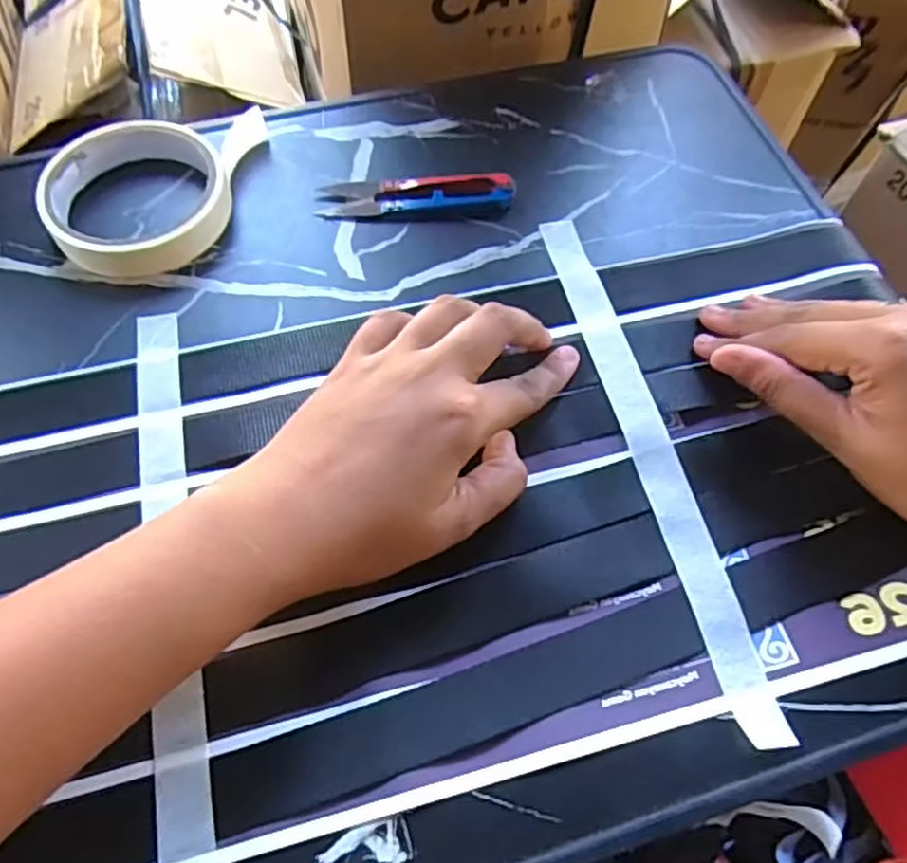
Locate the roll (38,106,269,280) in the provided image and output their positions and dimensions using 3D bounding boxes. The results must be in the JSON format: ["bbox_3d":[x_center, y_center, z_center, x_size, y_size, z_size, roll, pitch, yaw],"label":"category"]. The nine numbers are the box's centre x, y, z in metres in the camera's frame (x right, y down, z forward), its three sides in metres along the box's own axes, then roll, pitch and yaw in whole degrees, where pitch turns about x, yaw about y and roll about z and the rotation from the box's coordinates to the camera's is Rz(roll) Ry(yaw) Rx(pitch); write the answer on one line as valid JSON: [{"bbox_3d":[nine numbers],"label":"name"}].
[{"bbox_3d":[-0.160,-0.133,0.380,0.085,0.024,0.119,16,66,5],"label":"roll"}]

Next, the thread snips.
[{"bbox_3d":[-0.019,-0.125,0.377,0.101,0.008,0.025,-4,66,-4],"label":"thread snips"}]

